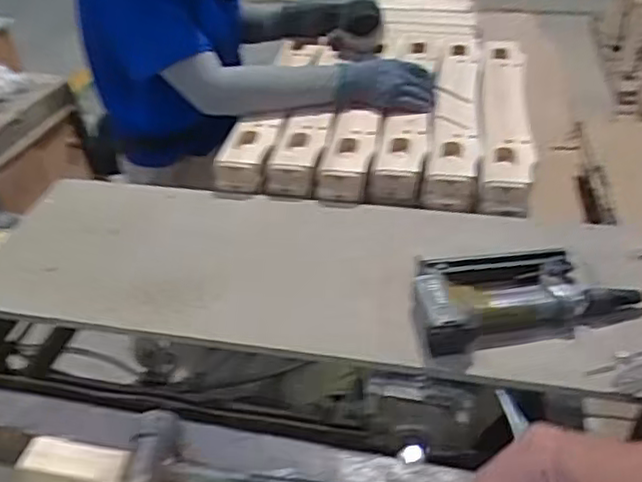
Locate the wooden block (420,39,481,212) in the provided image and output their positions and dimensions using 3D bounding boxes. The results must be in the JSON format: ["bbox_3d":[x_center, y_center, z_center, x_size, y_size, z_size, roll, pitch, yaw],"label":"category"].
[{"bbox_3d":[0.221,-0.212,1.107,0.073,0.068,0.481,6,38,10],"label":"wooden block"}]

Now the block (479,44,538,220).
[{"bbox_3d":[0.294,-0.205,1.097,0.078,0.072,0.490,6,38,10],"label":"block"}]

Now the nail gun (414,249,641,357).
[{"bbox_3d":[0.230,0.059,0.773,0.260,0.047,0.139,-8,38,-8],"label":"nail gun"}]

